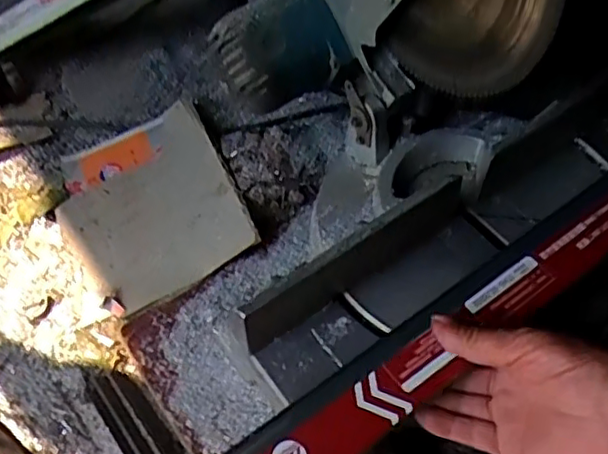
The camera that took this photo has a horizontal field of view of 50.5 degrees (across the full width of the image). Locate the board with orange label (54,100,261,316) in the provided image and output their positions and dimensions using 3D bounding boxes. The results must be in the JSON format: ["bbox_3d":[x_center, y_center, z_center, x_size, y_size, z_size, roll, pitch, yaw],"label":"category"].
[{"bbox_3d":[-0.171,-0.027,0.708,0.182,0.020,0.229,-29,57,-2],"label":"board with orange label"}]

